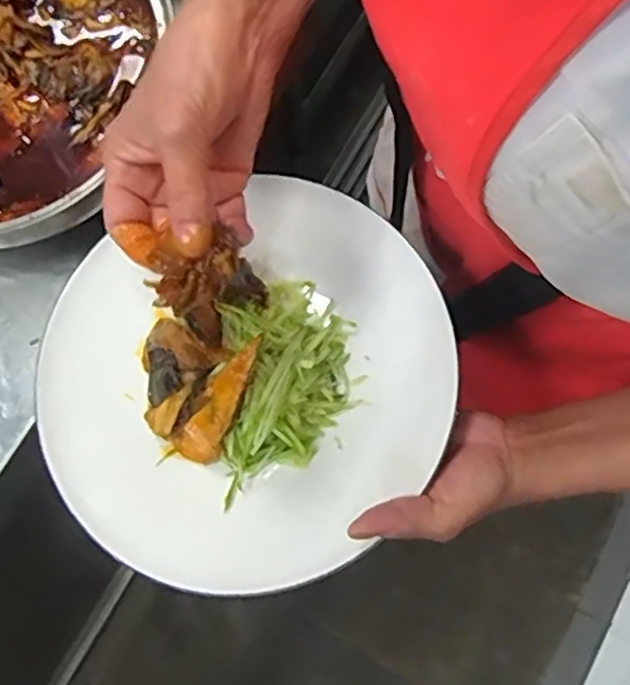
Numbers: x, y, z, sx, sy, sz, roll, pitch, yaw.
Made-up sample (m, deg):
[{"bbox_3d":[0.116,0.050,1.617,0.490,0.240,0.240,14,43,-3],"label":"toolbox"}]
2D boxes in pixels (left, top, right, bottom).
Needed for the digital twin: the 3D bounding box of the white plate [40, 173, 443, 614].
[{"bbox_3d":[-0.043,0.027,0.421,0.250,0.035,0.238,0,74,2],"label":"white plate"}]

